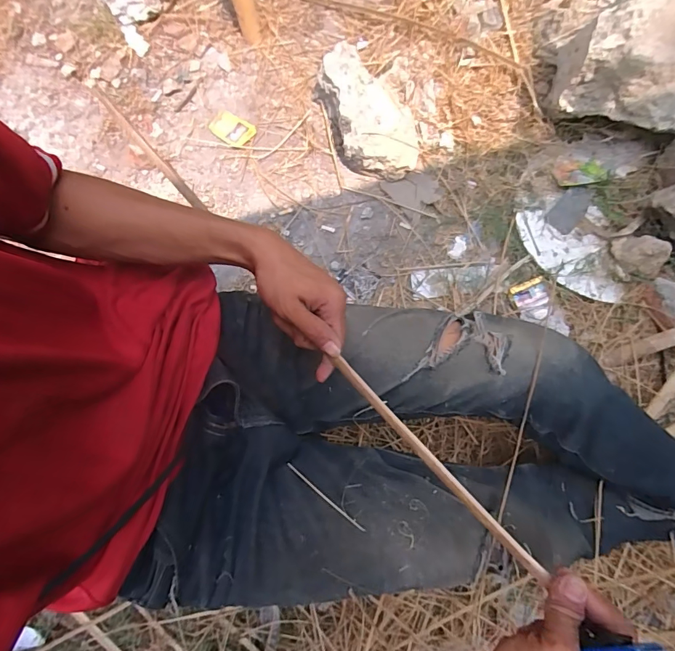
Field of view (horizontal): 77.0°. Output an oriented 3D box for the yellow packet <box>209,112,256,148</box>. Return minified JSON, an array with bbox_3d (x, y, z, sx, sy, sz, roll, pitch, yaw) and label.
[{"bbox_3d":[-0.246,-0.453,0.986,0.100,0.019,0.066,30,77,9],"label":"yellow packet"}]

